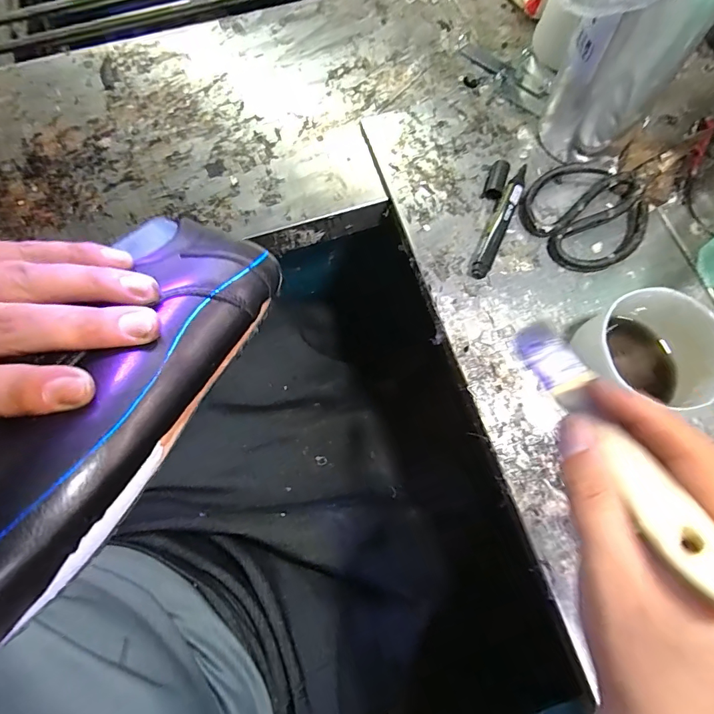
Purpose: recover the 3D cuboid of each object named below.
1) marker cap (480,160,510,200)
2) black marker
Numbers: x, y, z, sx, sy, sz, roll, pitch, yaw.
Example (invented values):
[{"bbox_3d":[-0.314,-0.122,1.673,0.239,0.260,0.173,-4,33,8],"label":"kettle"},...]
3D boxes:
[{"bbox_3d":[0.133,-0.168,0.399,0.018,0.014,0.037,18,74,6],"label":"marker cap"},{"bbox_3d":[0.133,-0.127,0.385,0.016,0.018,0.121,24,75,8],"label":"black marker"}]

